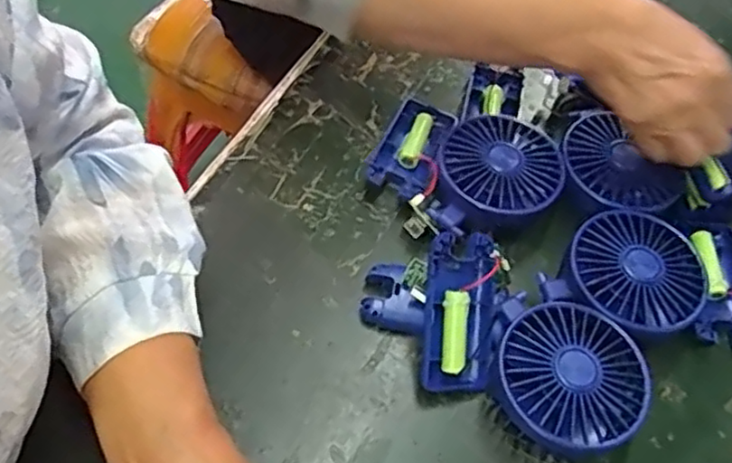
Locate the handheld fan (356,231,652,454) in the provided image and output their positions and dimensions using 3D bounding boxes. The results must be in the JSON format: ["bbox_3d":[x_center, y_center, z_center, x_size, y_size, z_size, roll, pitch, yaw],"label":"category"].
[{"bbox_3d":[0.079,0.065,0.408,0.178,0.054,0.089,31,60,15],"label":"handheld fan"}]

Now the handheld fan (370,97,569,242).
[{"bbox_3d":[0.068,-0.044,0.490,0.133,0.044,0.106,28,59,14],"label":"handheld fan"}]

